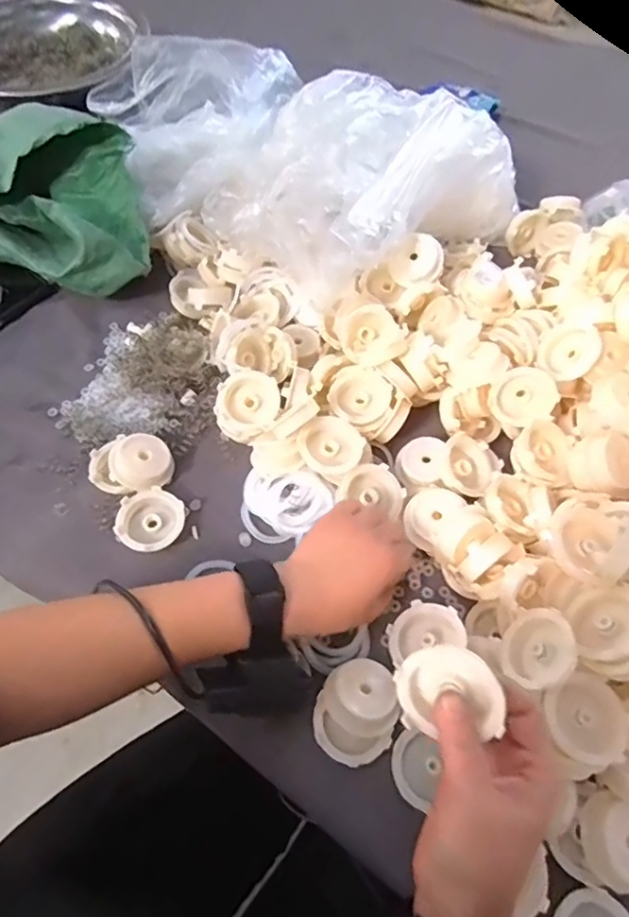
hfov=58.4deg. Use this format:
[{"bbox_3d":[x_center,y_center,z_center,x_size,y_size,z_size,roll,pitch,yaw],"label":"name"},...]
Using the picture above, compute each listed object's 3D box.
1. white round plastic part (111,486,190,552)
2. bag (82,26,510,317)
[{"bbox_3d":[-0.137,0.052,0.471,0.052,0.020,0.053,1,59,-2],"label":"white round plastic part"},{"bbox_3d":[-0.044,-0.366,0.633,0.318,0.098,0.464,-39,68,-23],"label":"bag"}]

